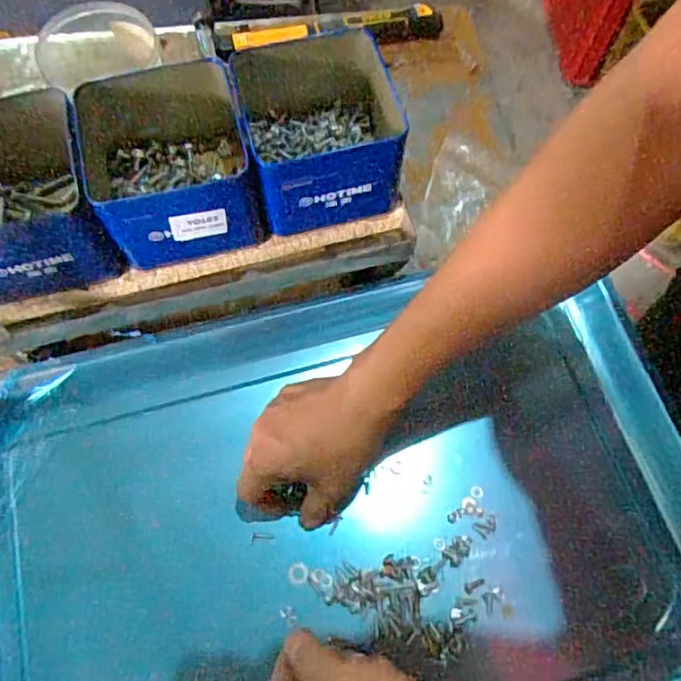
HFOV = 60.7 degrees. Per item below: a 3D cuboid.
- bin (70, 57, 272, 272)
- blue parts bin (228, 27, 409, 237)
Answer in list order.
[{"bbox_3d":[-0.136,-0.135,0.450,0.127,0.076,0.138,-15,69,-8],"label":"bin"},{"bbox_3d":[-0.016,-0.161,0.459,0.107,0.075,0.118,-11,68,-6],"label":"blue parts bin"}]

